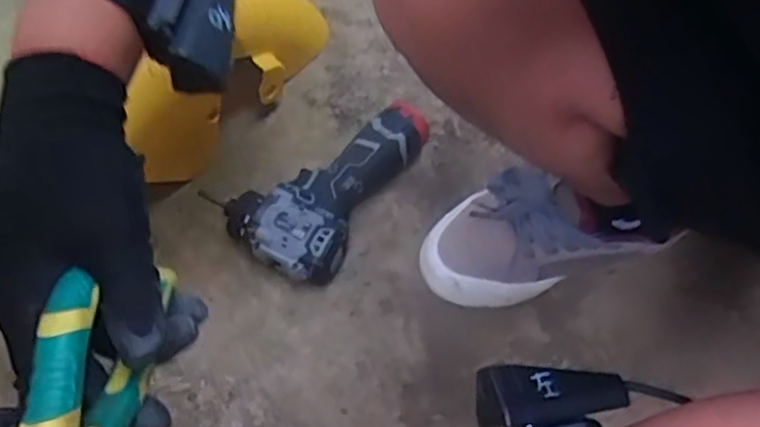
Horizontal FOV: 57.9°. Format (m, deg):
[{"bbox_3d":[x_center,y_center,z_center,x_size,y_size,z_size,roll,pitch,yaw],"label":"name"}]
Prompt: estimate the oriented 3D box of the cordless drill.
[{"bbox_3d":[-0.056,-0.036,0.640,0.129,0.051,0.195,30,65,11],"label":"cordless drill"}]

